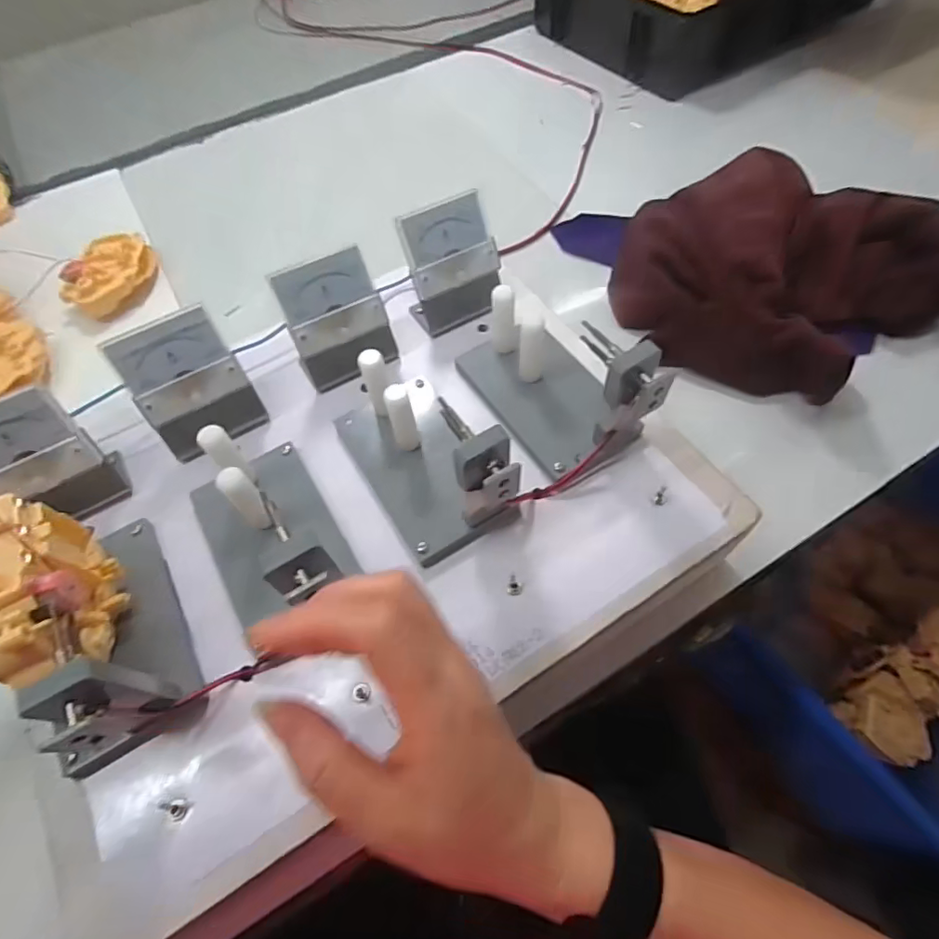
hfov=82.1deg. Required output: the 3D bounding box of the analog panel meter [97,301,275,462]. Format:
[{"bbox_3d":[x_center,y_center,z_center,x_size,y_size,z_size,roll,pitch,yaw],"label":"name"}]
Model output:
[{"bbox_3d":[-0.173,-0.051,0.335,0.062,0.072,0.041,-33,63,-14],"label":"analog panel meter"}]

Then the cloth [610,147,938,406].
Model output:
[{"bbox_3d":[0.284,-0.174,0.460,0.296,0.073,0.248,-16,60,-5],"label":"cloth"}]

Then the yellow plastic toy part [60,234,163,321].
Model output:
[{"bbox_3d":[-0.347,-0.191,0.523,0.061,0.031,0.094,6,61,7],"label":"yellow plastic toy part"}]

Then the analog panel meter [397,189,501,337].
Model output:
[{"bbox_3d":[-0.013,-0.146,0.382,0.067,0.072,0.048,-22,61,-9],"label":"analog panel meter"}]

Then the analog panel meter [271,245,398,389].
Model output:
[{"bbox_3d":[-0.088,-0.099,0.358,0.062,0.070,0.037,-25,61,-10],"label":"analog panel meter"}]

